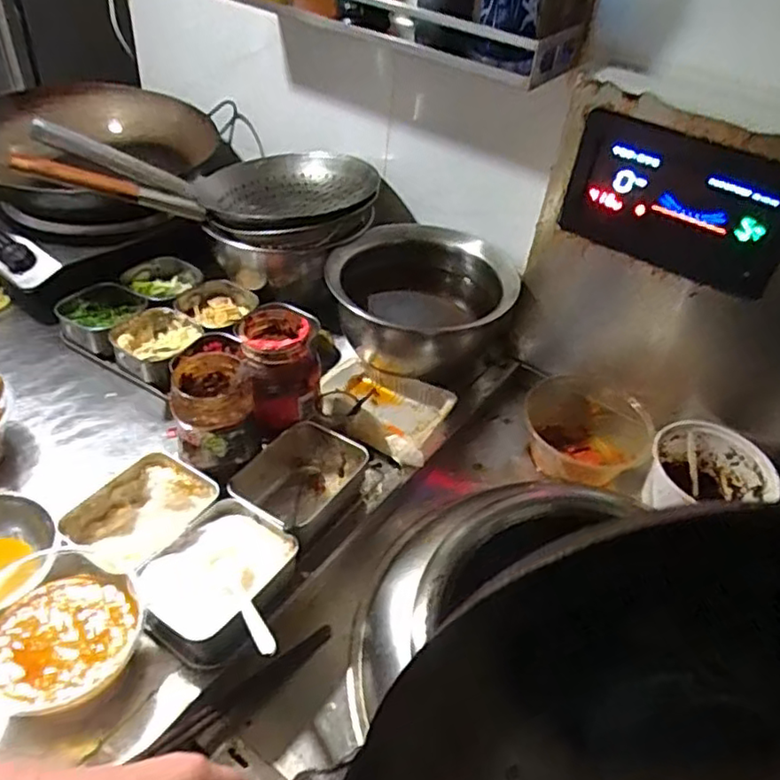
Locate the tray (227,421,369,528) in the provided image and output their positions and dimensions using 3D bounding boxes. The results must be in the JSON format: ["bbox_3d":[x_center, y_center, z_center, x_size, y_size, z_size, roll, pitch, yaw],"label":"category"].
[{"bbox_3d":[-0.104,0.111,0.718,0.101,0.072,0.140,27,46,20],"label":"tray"}]

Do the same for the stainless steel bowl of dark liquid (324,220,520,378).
[{"bbox_3d":[0.039,-0.130,0.915,0.243,0.129,0.215,14,43,7],"label":"stainless steel bowl of dark liquid"}]

